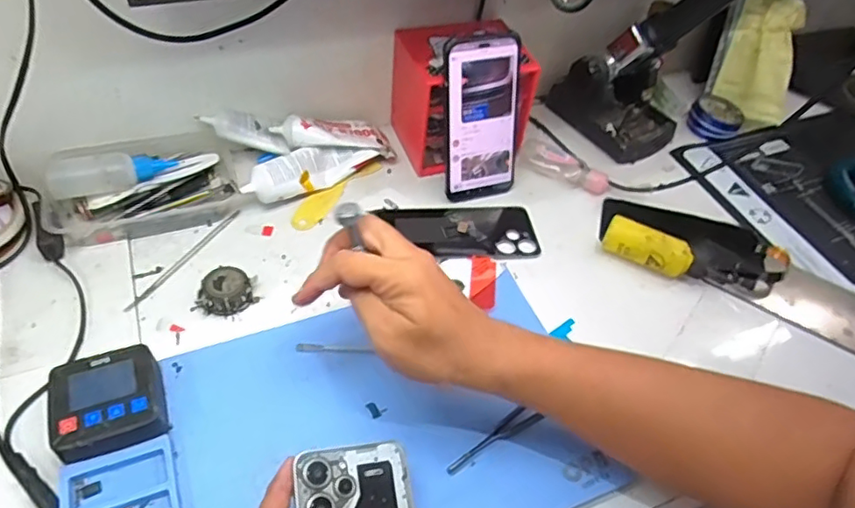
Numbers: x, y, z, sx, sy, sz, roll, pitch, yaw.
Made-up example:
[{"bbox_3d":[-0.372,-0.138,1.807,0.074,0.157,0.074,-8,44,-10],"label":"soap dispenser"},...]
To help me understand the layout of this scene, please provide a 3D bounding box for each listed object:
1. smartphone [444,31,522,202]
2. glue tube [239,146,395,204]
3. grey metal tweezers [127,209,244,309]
[{"bbox_3d":[0.056,-0.132,0.584,0.079,0.163,0.012,-11,33,-14],"label":"smartphone"},{"bbox_3d":[-0.111,-0.089,0.604,0.163,0.048,0.040,-31,59,-28],"label":"glue tube"},{"bbox_3d":[-0.225,0.003,0.543,0.011,0.004,0.140,25,52,16],"label":"grey metal tweezers"}]

